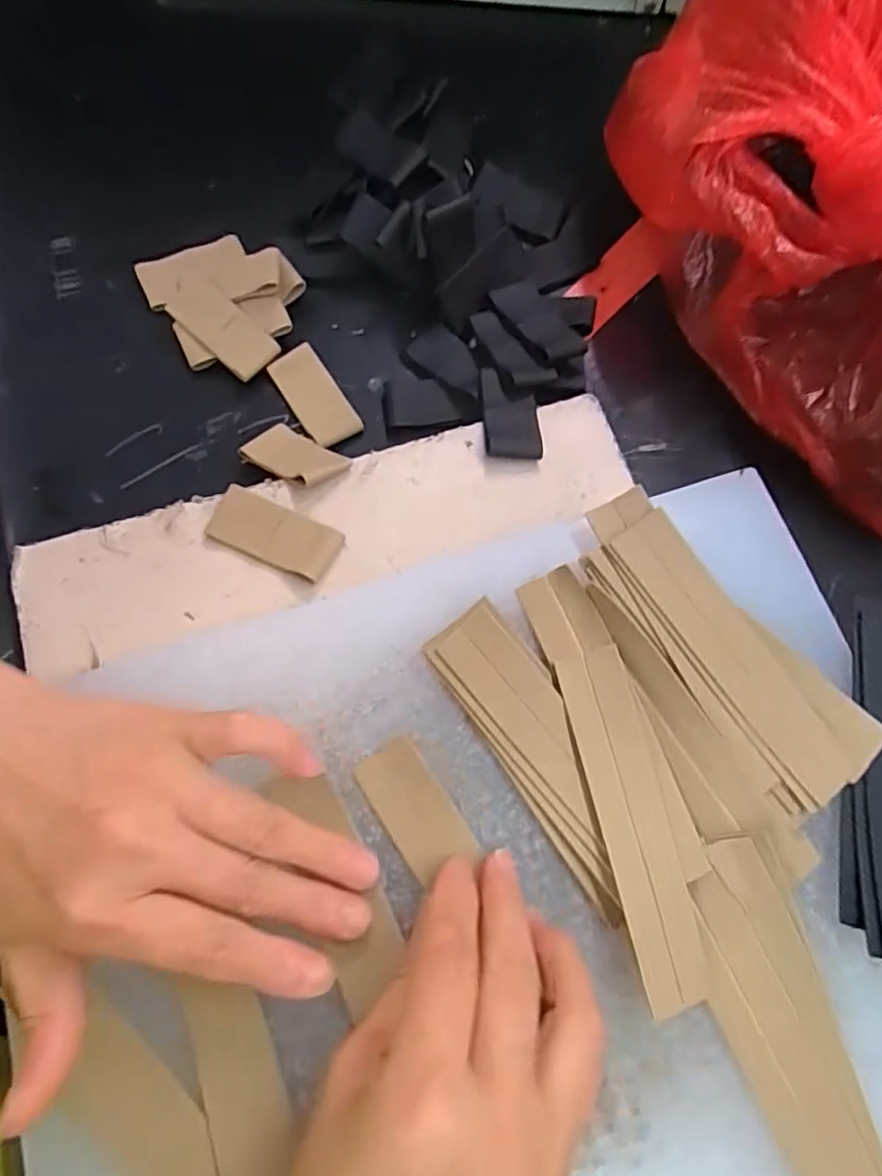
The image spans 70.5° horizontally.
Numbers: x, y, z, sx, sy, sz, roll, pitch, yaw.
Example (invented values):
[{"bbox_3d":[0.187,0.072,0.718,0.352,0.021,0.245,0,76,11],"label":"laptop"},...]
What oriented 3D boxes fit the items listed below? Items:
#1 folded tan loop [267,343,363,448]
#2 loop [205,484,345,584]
[{"bbox_3d":[-0.068,-0.104,0.342,0.028,0.009,0.058,-32,77,-10],"label":"folded tan loop"},{"bbox_3d":[-0.079,-0.025,0.295,0.060,0.007,0.027,24,75,6],"label":"loop"}]

